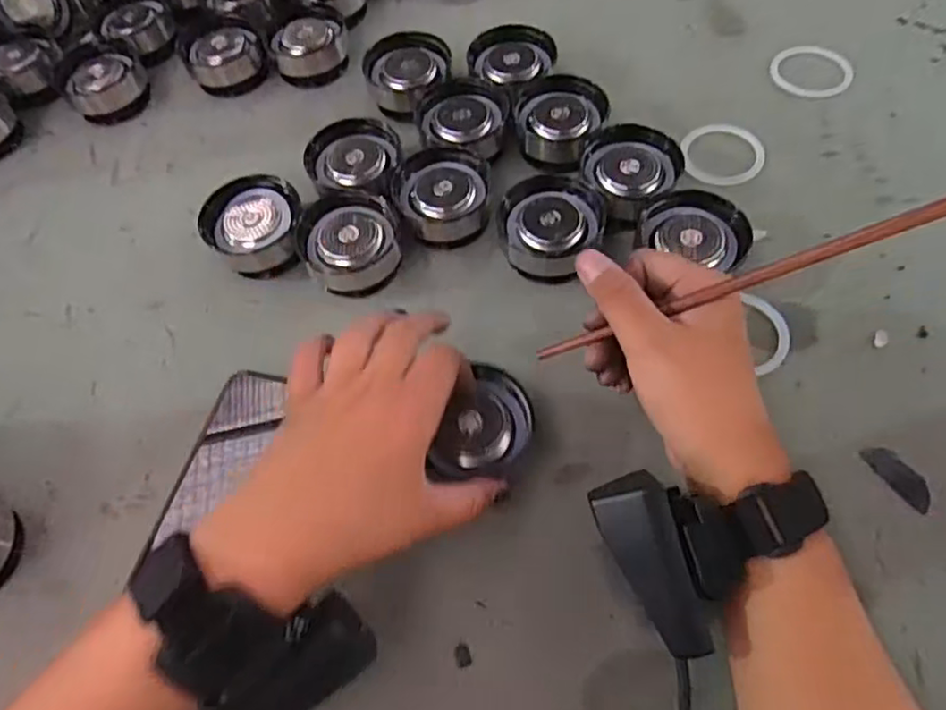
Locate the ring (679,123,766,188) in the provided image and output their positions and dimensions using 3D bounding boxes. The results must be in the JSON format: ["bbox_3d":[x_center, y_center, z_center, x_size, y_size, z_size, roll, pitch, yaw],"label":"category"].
[{"bbox_3d":[0.170,-0.138,0.444,0.054,0.005,0.047,15,76,13],"label":"ring"}]

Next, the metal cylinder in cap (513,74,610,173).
[{"bbox_3d":[0.057,-0.156,0.444,0.060,0.038,0.053,32,69,19],"label":"metal cylinder in cap"}]

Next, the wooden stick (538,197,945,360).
[{"bbox_3d":[0.137,-0.040,0.265,0.249,0.006,0.009,-20,60,27],"label":"wooden stick"}]

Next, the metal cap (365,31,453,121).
[{"bbox_3d":[-0.050,-0.210,0.482,0.058,0.032,0.058,-31,64,-12],"label":"metal cap"}]

